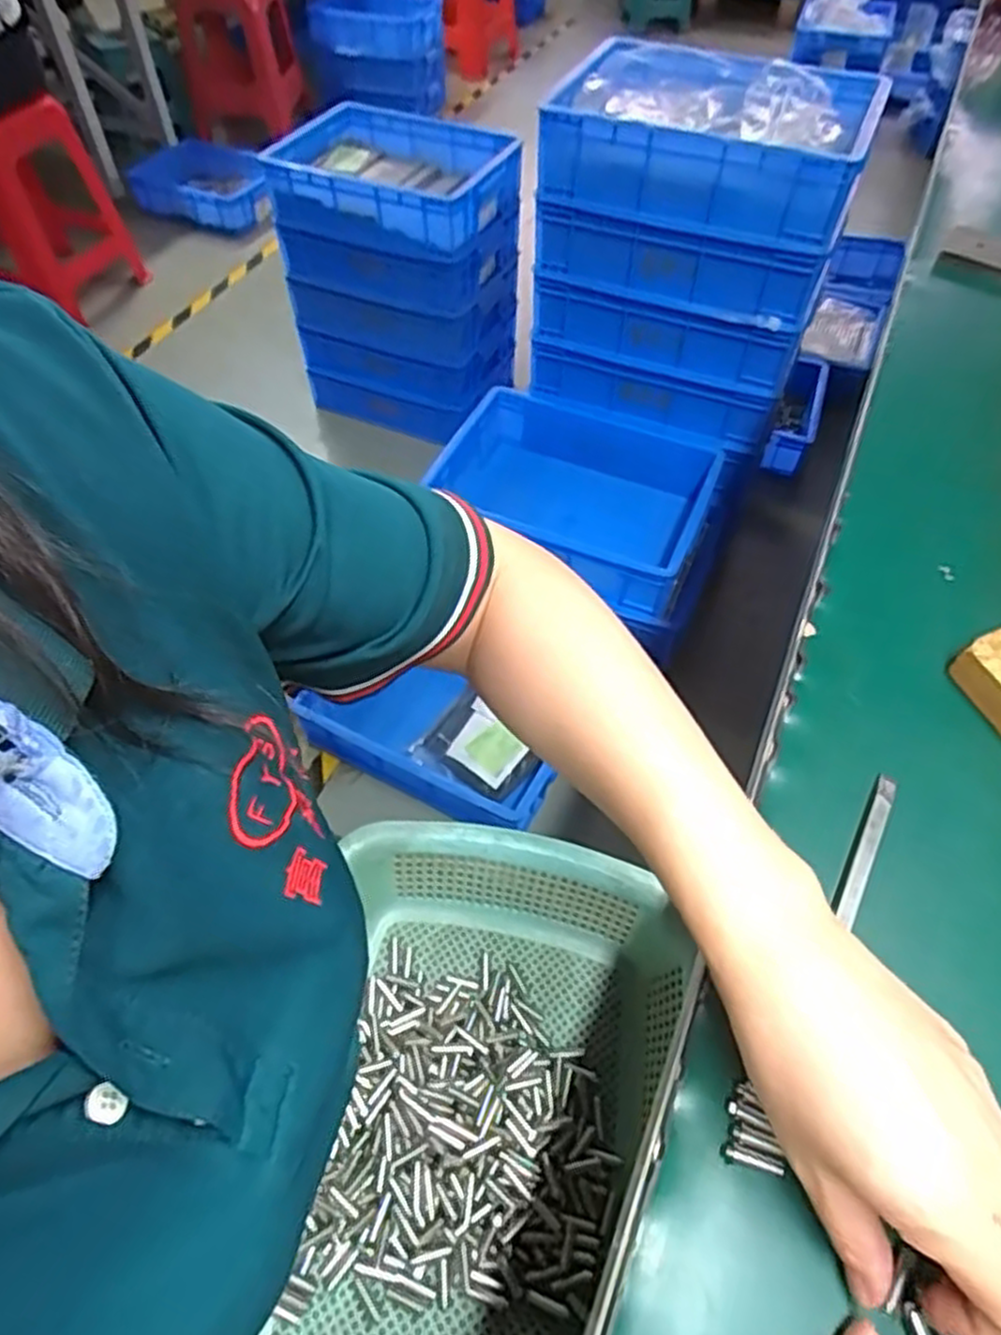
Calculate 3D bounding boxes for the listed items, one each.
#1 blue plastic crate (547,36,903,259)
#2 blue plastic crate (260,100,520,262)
[{"bbox_3d":[0.285,-0.719,1.021,0.393,0.122,0.296,18,56,13],"label":"blue plastic crate"},{"bbox_3d":[-0.204,-0.910,1.398,0.422,0.118,0.301,19,56,13],"label":"blue plastic crate"}]

